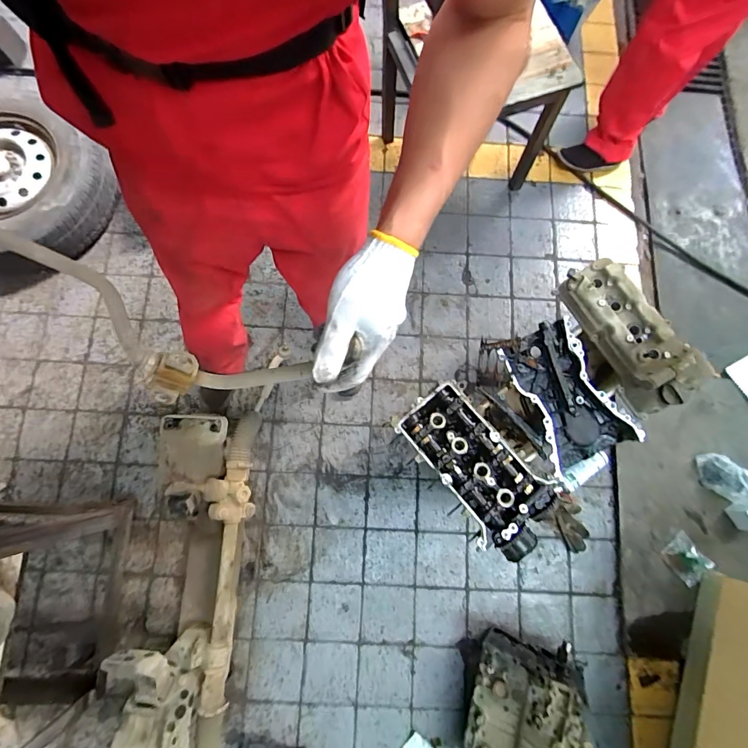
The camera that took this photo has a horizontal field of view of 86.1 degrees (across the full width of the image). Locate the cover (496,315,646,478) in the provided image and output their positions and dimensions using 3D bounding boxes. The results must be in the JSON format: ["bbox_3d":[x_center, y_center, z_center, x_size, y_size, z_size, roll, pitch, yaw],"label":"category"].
[{"bbox_3d":[0.494,0.051,1.044,0.247,0.093,0.363,-24,79,-6],"label":"cover"}]

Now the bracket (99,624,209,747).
[{"bbox_3d":[-0.522,0.789,0.951,0.178,0.156,0.285,1,77,-1],"label":"bracket"}]

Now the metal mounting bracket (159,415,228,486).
[{"bbox_3d":[-0.492,0.206,1.084,0.178,0.050,0.187,2,77,-1],"label":"metal mounting bracket"}]

